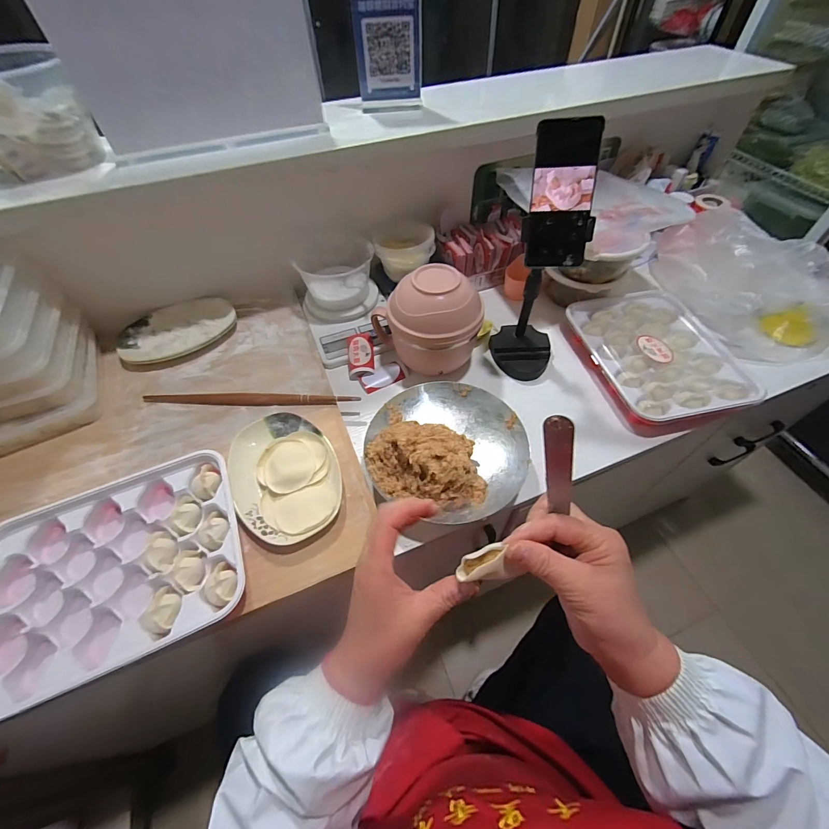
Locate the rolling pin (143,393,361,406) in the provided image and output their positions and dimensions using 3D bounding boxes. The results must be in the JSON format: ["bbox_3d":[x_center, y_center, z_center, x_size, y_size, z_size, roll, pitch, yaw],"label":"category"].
[{"bbox_3d":[-0.260,-0.025,0.598,0.343,0.018,0.019,0,54,2],"label":"rolling pin"}]

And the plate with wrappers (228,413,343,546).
[{"bbox_3d":[-0.175,0.079,0.505,0.133,0.020,0.192,-22,56,-14],"label":"plate with wrappers"}]

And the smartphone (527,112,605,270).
[{"bbox_3d":[0.181,-0.268,0.460,0.071,0.156,0.016,2,21,4],"label":"smartphone"}]

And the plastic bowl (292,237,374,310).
[{"bbox_3d":[-0.146,-0.260,0.704,0.123,0.080,0.122,-1,54,1],"label":"plastic bowl"}]

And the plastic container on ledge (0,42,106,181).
[{"bbox_3d":[-0.518,-0.402,0.494,0.148,0.116,0.135,-27,58,-17],"label":"plastic container on ledge"}]

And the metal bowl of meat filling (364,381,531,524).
[{"bbox_3d":[0.047,0.033,0.521,0.222,0.063,0.208,-1,54,1],"label":"metal bowl of meat filling"}]

